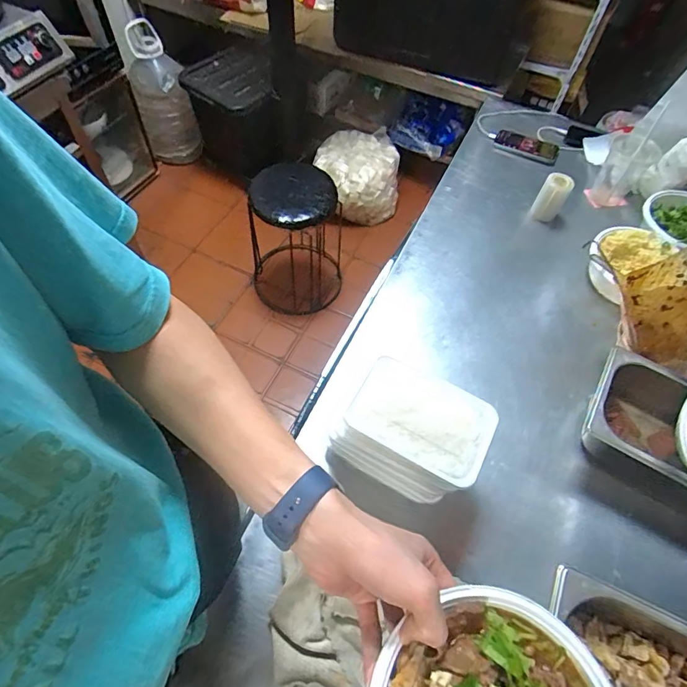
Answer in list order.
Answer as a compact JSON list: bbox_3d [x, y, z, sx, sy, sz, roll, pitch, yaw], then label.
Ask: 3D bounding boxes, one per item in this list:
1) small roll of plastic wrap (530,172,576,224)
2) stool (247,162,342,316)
[{"bbox_3d":[0.415,-0.290,0.880,0.052,0.086,0.051,2,57,-3],"label":"small roll of plastic wrap"},{"bbox_3d":[-0.177,-0.376,1.633,0.302,0.517,0.312,2,57,-3],"label":"stool"}]

